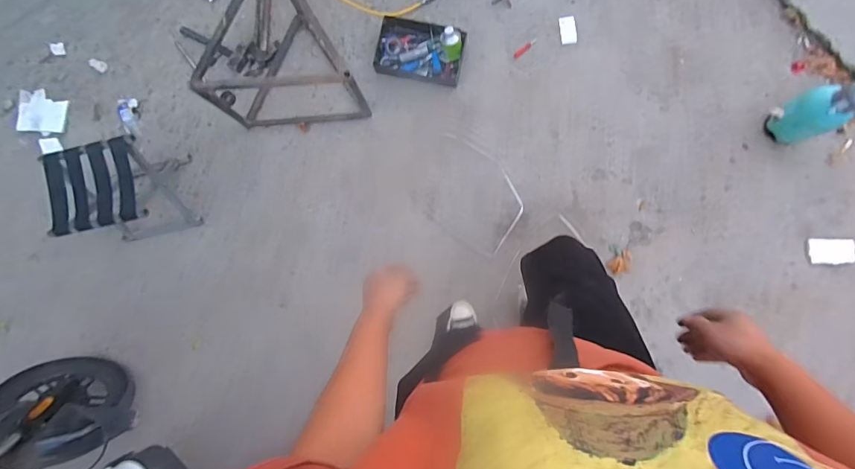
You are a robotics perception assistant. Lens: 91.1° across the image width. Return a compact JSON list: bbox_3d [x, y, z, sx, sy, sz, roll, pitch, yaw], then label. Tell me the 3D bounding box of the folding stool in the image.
[{"bbox_3d":[-0.992,-0.138,1.402,0.272,0.344,0.274,-10,90,3],"label":"folding stool"}]

